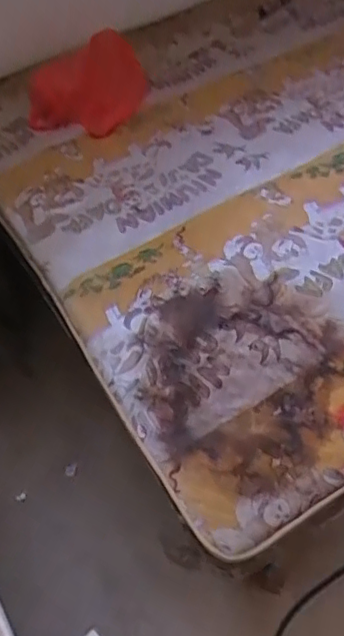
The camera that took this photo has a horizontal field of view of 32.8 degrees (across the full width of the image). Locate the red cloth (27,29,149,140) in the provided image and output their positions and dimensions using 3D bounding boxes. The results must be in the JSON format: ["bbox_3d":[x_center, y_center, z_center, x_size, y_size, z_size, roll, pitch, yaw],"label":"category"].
[{"bbox_3d":[-0.191,-0.512,1.313,0.278,0.192,0.146,-14,56,-4],"label":"red cloth"}]

